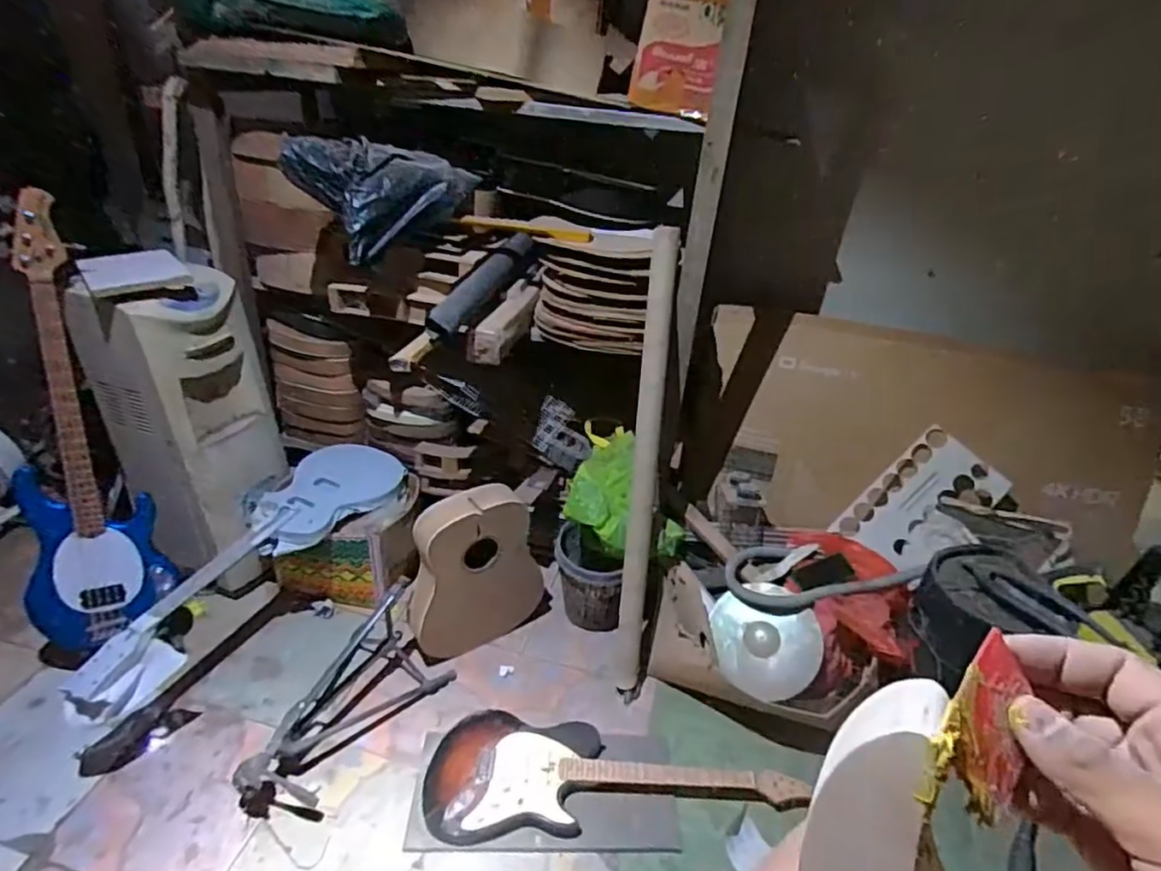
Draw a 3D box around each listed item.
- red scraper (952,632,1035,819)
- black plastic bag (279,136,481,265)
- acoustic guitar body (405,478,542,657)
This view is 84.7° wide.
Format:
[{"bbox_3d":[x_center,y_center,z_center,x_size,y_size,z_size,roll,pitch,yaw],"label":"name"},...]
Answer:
[{"bbox_3d":[0.155,0.109,0.239,0.056,0.044,0.004,-32,4,-30],"label":"red scraper"},{"bbox_3d":[-0.482,-0.594,1.599,0.459,0.234,0.185,-7,34,-18],"label":"black plastic bag"},{"bbox_3d":[-0.289,0.376,1.787,0.377,0.485,0.142,-20,40,-34],"label":"acoustic guitar body"}]

